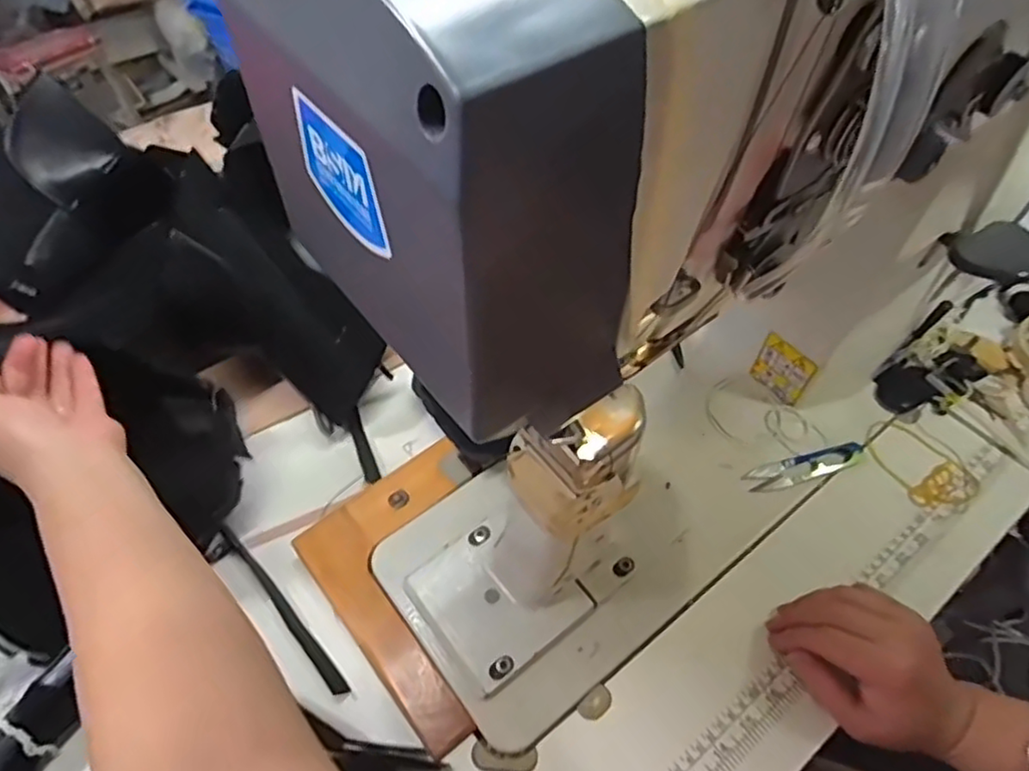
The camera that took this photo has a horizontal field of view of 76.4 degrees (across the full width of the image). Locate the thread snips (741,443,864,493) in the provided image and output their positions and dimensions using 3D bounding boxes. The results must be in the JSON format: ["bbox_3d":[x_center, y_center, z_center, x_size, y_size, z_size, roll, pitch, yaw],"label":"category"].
[{"bbox_3d":[0.242,0.067,0.540,0.103,0.008,0.025,-14,48,-9],"label":"thread snips"}]

